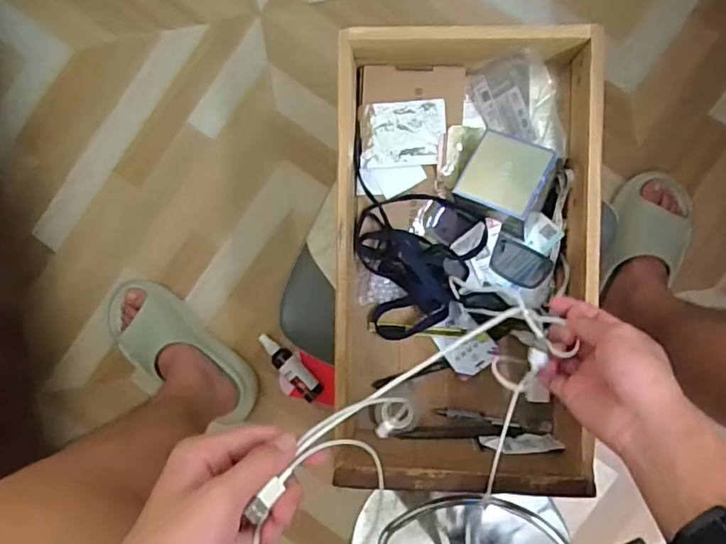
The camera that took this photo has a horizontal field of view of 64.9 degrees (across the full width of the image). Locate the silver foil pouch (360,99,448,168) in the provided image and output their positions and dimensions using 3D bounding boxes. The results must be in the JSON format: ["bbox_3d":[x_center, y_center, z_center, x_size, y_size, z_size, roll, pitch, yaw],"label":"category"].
[{"bbox_3d":[0.043,-0.151,0.621,0.090,0.007,0.072,-1,90,4],"label":"silver foil pouch"}]

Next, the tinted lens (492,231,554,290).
[{"bbox_3d":[0.167,-0.009,0.609,0.064,0.006,0.042,29,92,3],"label":"tinted lens"}]

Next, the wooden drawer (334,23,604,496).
[{"bbox_3d":[0.102,-0.012,0.600,0.244,0.135,0.439,1,90,4],"label":"wooden drawer"}]

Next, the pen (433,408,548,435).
[{"bbox_3d":[0.148,0.173,0.663,0.124,0.012,0.012,11,91,3],"label":"pen"}]

